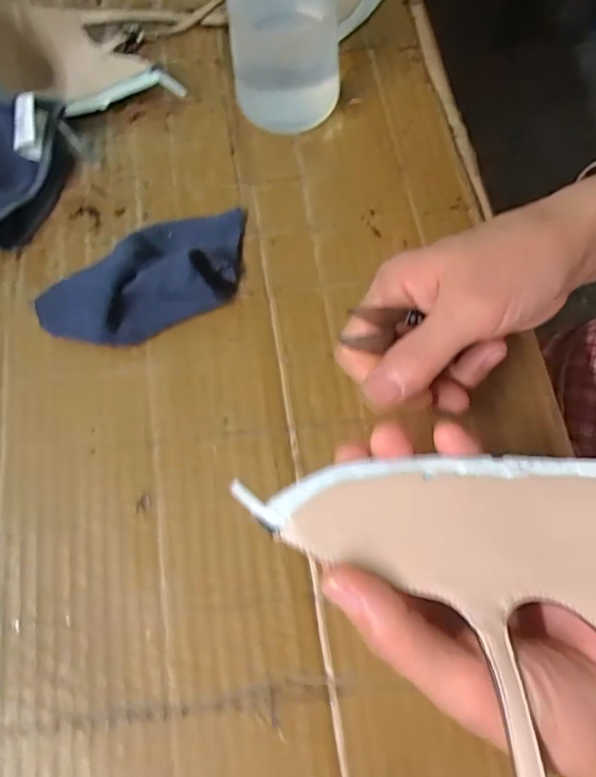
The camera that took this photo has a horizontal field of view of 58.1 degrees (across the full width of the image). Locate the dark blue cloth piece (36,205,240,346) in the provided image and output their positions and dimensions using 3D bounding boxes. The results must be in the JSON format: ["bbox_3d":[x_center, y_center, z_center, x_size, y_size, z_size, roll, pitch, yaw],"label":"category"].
[{"bbox_3d":[-0.081,-0.063,0.294,0.121,0.027,0.059,-26,72,-8],"label":"dark blue cloth piece"}]

